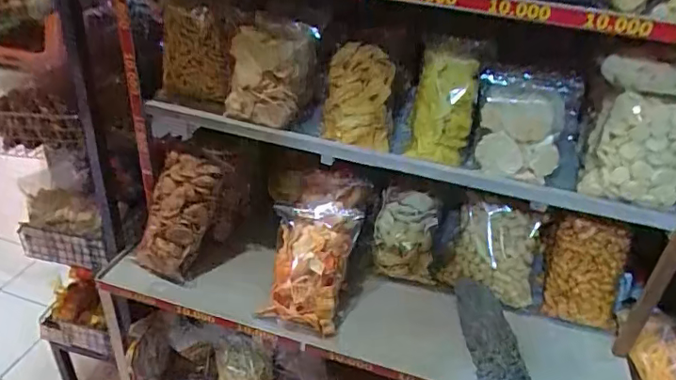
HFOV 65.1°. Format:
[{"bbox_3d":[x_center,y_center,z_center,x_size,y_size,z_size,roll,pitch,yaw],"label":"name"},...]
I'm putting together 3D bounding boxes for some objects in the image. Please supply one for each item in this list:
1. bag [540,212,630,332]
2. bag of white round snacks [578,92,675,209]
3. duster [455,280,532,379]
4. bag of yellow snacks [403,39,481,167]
[{"bbox_3d":[0.504,0.174,1.099,0.160,0.231,0.071,17,35,18],"label":"bag"},{"bbox_3d":[0.522,-0.070,0.905,0.146,0.173,0.080,13,34,13],"label":"bag of white round snacks"},{"bbox_3d":[0.296,0.310,1.003,0.086,0.073,0.380,2,33,-4],"label":"duster"},{"bbox_3d":[0.202,-0.167,1.000,0.106,0.224,0.108,9,12,6],"label":"bag of yellow snacks"}]

